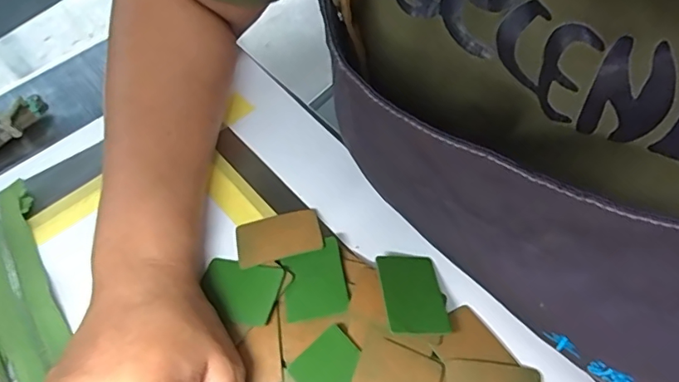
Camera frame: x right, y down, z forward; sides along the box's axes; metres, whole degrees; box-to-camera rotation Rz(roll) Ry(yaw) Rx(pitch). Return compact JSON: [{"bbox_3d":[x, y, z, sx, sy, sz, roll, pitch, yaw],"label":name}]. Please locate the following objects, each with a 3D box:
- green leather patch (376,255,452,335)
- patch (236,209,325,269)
[{"bbox_3d":[0.041,0.057,0.289,0.035,0.004,0.053,5,41,-14],"label":"green leather patch"},{"bbox_3d":[-0.038,0.029,0.316,0.051,0.008,0.034,-13,58,-4],"label":"patch"}]

